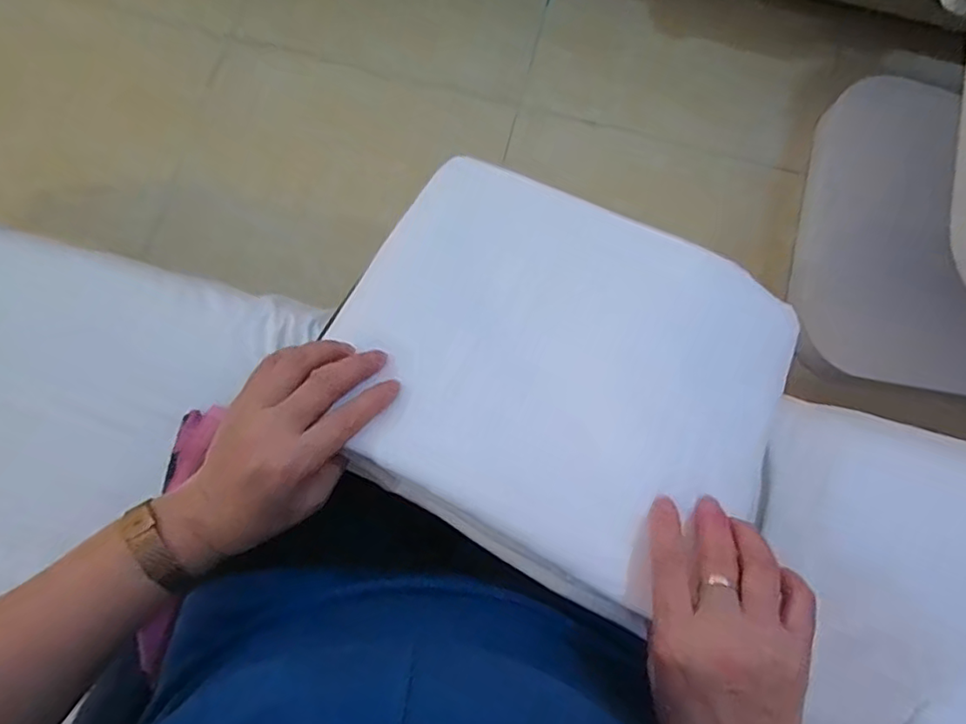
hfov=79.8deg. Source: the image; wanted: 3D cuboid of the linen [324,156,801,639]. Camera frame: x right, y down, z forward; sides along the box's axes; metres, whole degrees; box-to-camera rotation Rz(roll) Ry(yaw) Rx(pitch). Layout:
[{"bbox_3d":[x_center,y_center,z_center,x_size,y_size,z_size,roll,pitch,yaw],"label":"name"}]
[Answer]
[{"bbox_3d":[0.059,-0.006,0.406,0.301,0.043,0.277,30,68,2],"label":"linen"}]

